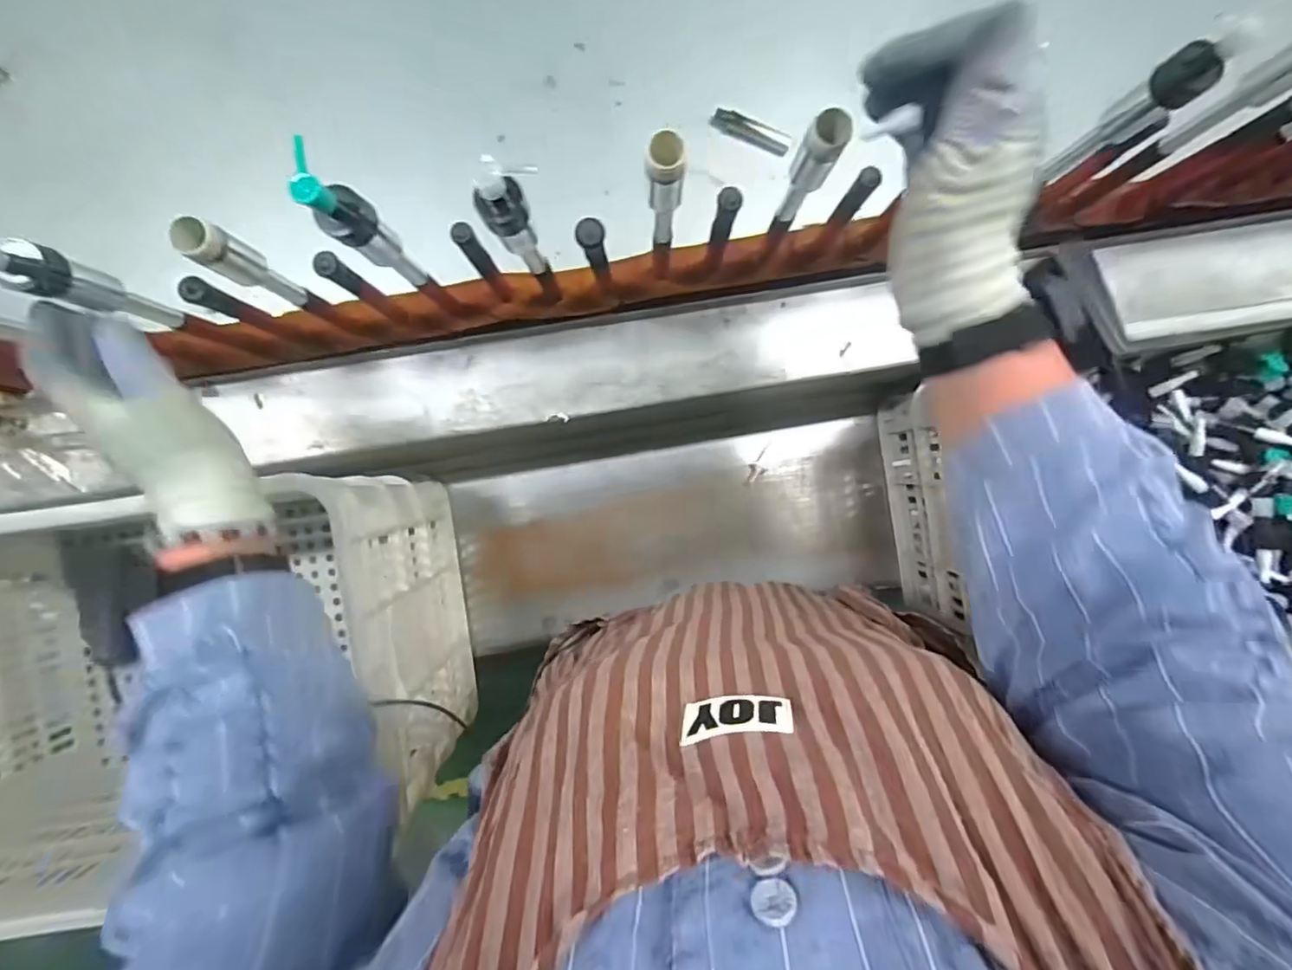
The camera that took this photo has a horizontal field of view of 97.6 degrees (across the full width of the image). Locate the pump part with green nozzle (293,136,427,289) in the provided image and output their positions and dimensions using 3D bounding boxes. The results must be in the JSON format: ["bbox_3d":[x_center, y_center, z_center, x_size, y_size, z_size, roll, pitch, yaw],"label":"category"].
[{"bbox_3d":[-0.188,-0.167,0.387,0.027,0.164,0.030,42,88,-1],"label":"pump part with green nozzle"}]

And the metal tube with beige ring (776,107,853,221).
[{"bbox_3d":[0.114,-0.222,0.408,0.024,0.123,0.018,27,89,-2],"label":"metal tube with beige ring"}]

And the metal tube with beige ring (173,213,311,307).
[{"bbox_3d":[-0.280,-0.153,0.402,0.024,0.124,0.025,26,89,-2],"label":"metal tube with beige ring"}]

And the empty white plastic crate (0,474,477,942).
[{"bbox_3d":[-0.503,0.206,0.617,0.536,0.296,0.389,-9,90,-2],"label":"empty white plastic crate"}]

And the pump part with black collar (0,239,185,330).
[{"bbox_3d":[-0.378,-0.131,0.386,0.023,0.153,0.028,1,90,-2],"label":"pump part with black collar"}]

